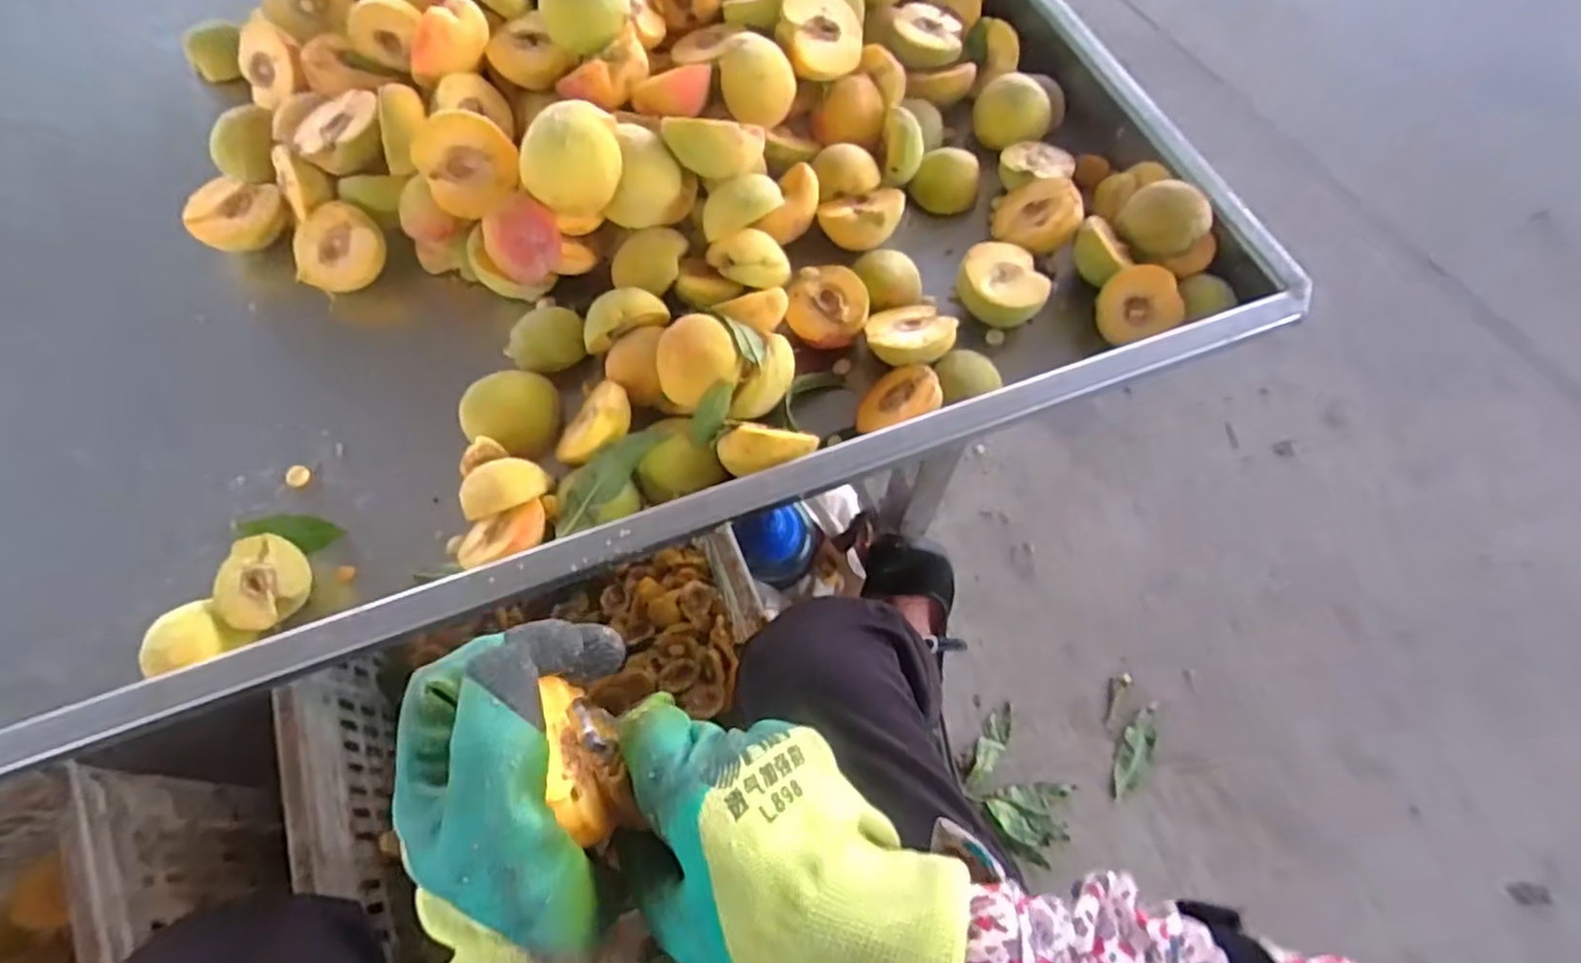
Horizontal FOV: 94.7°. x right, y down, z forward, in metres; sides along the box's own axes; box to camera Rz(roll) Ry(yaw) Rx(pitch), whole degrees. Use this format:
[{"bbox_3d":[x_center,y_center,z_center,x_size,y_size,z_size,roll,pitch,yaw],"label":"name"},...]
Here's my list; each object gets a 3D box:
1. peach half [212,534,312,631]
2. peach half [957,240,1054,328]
[{"bbox_3d":[-0.314,0.063,0.438,0.050,0.025,0.052,1,64,-2],"label":"peach half"},{"bbox_3d":[0.153,-0.140,0.542,0.058,0.047,0.061,1,64,-2],"label":"peach half"}]

